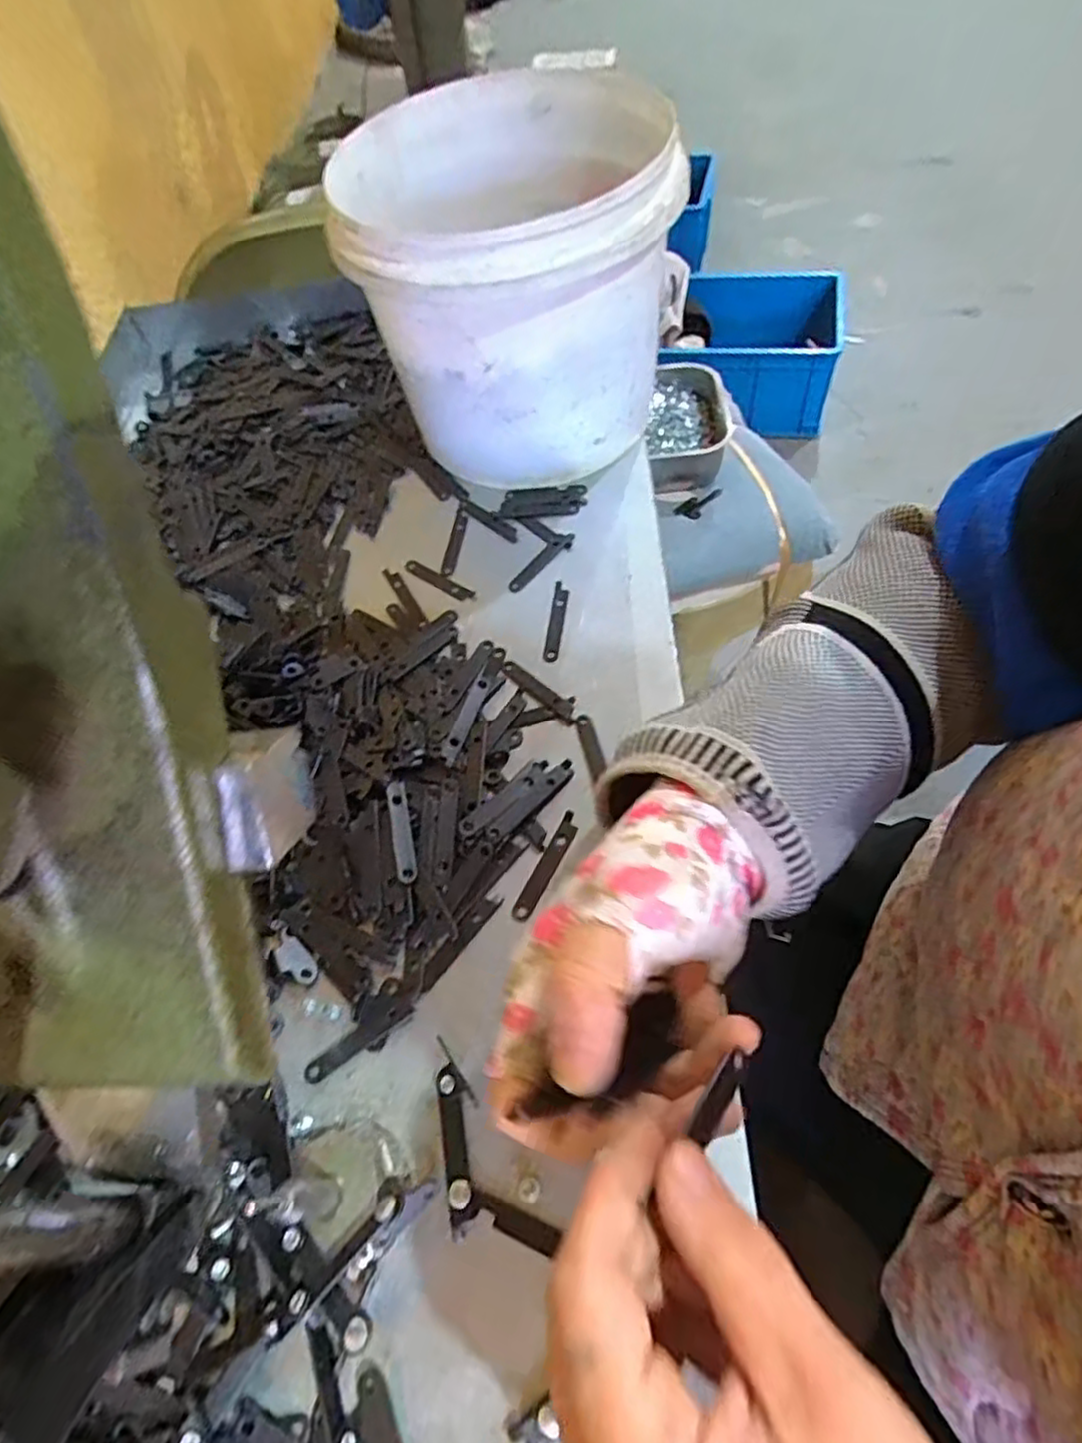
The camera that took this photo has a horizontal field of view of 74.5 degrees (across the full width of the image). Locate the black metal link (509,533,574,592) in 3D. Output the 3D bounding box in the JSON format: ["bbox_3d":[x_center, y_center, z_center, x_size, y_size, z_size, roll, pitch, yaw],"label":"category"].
[{"bbox_3d":[0.000,-0.095,0.425,0.010,0.004,0.053,34,67,23],"label":"black metal link"}]

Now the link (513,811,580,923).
[{"bbox_3d":[0.003,0.066,0.324,0.009,0.004,0.053,24,63,18],"label":"link"}]

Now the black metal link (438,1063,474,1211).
[{"bbox_3d":[-0.033,0.157,0.271,0.009,0.005,0.047,-10,58,-2],"label":"black metal link"}]

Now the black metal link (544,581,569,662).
[{"bbox_3d":[0.009,-0.057,0.397,0.008,0.004,0.055,5,59,8],"label":"black metal link"}]

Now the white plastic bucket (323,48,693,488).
[{"bbox_3d":[-0.013,-0.266,0.441,0.180,0.151,0.209,-8,59,3],"label":"white plastic bucket"}]

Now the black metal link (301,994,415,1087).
[{"bbox_3d":[-0.075,0.130,0.293,0.048,0.004,0.011,-33,62,-15],"label":"black metal link"}]

